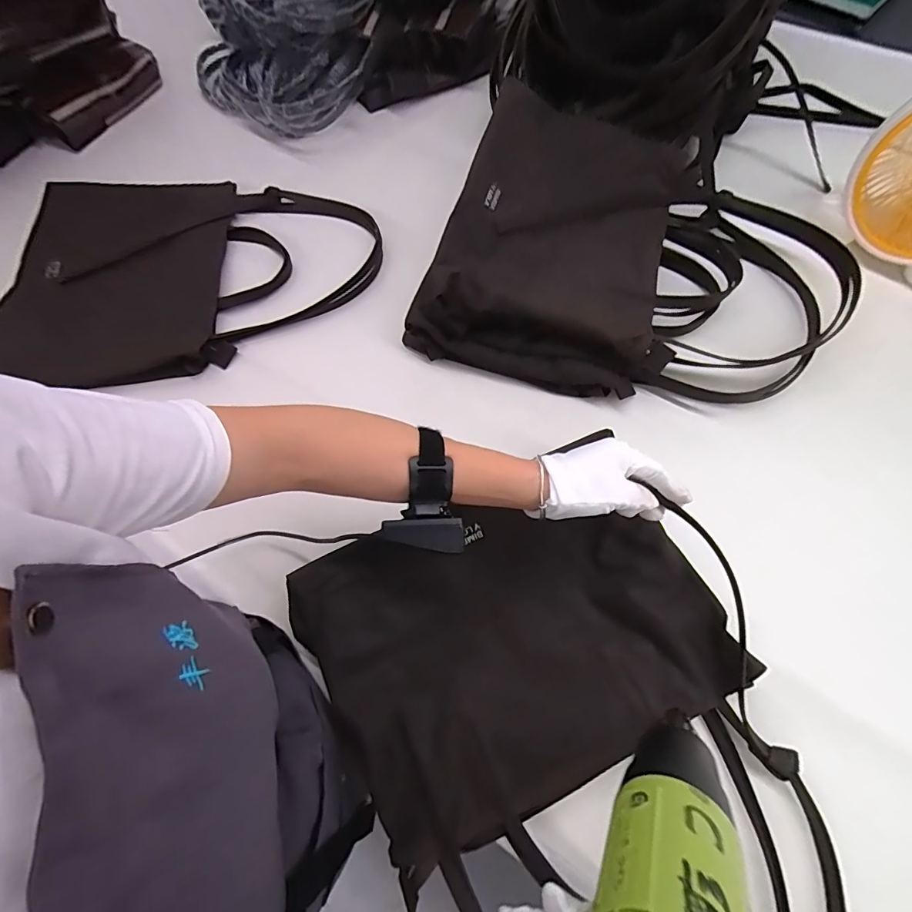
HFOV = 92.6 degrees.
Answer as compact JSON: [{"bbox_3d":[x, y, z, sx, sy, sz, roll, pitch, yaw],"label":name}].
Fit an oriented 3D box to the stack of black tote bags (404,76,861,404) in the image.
[{"bbox_3d":[0.238,-0.269,0.571,0.520,0.103,0.399,16,69,9],"label":"stack of black tote bags"}]

